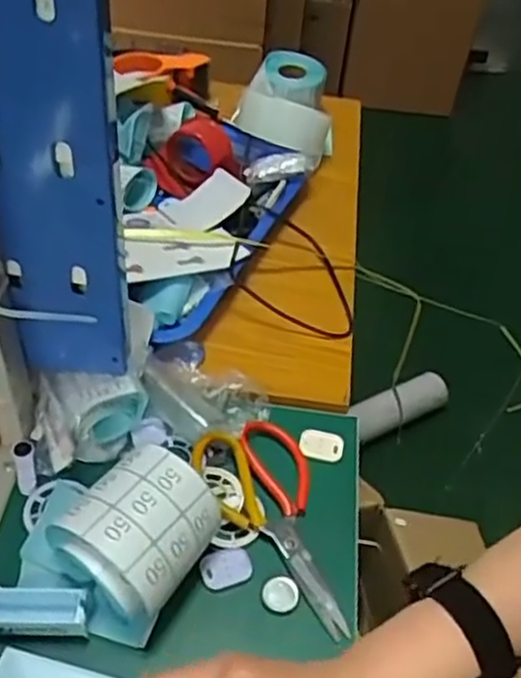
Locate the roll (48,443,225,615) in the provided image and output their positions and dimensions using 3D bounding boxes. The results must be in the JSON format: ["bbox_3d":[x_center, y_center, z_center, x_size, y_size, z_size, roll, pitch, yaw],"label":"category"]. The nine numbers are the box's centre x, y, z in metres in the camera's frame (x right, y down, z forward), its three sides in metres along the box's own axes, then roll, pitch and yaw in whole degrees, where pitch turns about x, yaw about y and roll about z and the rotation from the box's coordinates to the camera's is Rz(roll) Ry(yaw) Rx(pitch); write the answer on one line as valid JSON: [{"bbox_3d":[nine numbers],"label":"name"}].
[{"bbox_3d":[-0.091,0.151,0.567,0.097,0.081,0.107,32,52,22],"label":"roll"}]

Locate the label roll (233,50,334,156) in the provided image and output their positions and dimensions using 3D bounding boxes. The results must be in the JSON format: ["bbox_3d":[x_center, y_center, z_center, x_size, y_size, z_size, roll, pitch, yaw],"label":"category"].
[{"bbox_3d":[0.042,-0.325,1.014,0.130,0.082,0.140,13,47,5],"label":"label roll"}]

